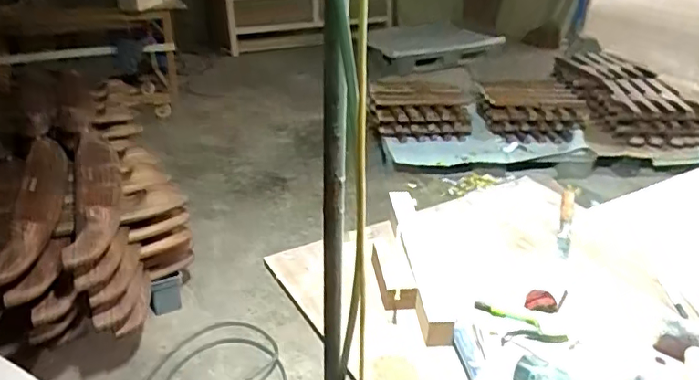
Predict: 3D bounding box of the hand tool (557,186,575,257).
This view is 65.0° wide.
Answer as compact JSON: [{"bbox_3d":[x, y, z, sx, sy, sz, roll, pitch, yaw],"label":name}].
[{"bbox_3d":[0.452,0.067,1.145,0.027,0.027,0.198,12,45,16],"label":"hand tool"}]

